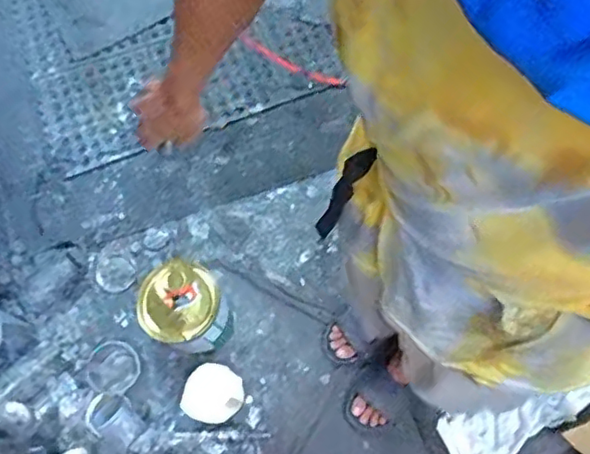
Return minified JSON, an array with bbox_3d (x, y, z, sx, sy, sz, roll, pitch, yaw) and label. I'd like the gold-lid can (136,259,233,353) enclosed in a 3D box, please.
[{"bbox_3d":[-0.223,0.170,1.246,0.150,0.225,0.159,0,71,1],"label":"gold-lid can"}]

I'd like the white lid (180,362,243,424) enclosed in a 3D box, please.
[{"bbox_3d":[-0.167,0.340,1.221,0.117,0.015,0.115,22,83,-8],"label":"white lid"}]

